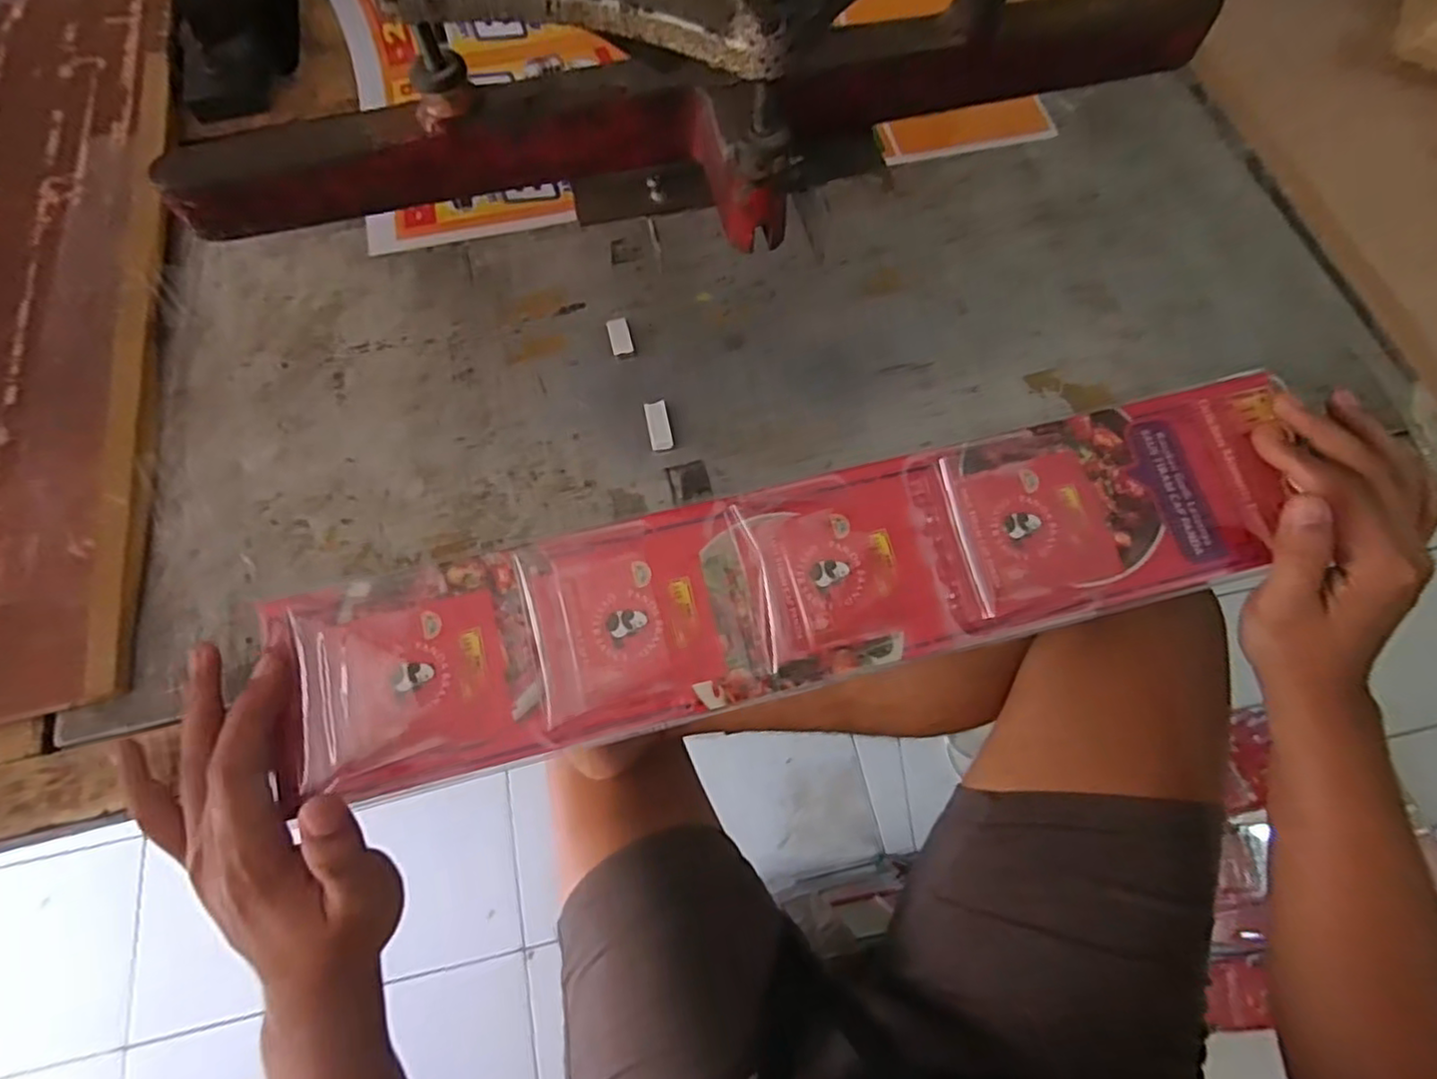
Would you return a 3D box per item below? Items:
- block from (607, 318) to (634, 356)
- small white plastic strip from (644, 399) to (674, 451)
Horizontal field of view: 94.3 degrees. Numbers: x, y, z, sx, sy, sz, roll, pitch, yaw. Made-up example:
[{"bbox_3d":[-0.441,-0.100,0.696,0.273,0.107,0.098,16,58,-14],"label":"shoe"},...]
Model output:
[{"bbox_3d":[-0.058,-0.120,0.397,0.012,0.007,0.023,-13,69,-5],"label":"block"},{"bbox_3d":[-0.034,-0.064,0.379,0.013,0.007,0.028,-11,69,-4],"label":"small white plastic strip"}]

